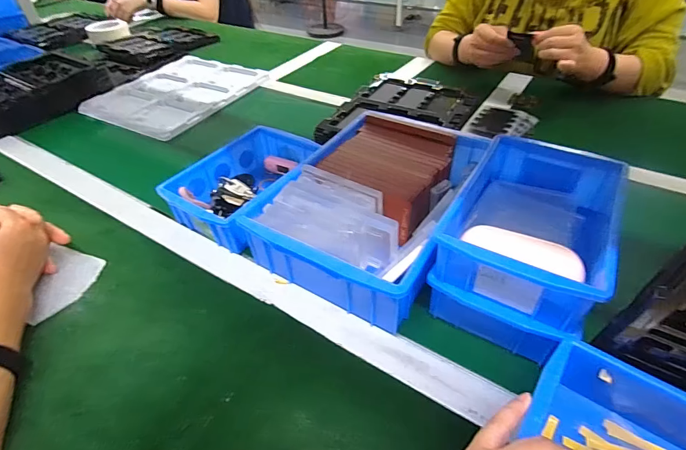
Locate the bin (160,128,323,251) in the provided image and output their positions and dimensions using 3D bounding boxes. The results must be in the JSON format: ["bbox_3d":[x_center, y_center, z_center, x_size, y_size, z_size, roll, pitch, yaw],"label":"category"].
[{"bbox_3d":[-0.124,-0.063,0.536,0.140,0.063,0.219,24,50,25],"label":"bin"}]

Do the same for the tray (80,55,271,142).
[{"bbox_3d":[-0.369,-0.300,0.834,0.293,0.016,0.316,22,48,25],"label":"tray"}]

